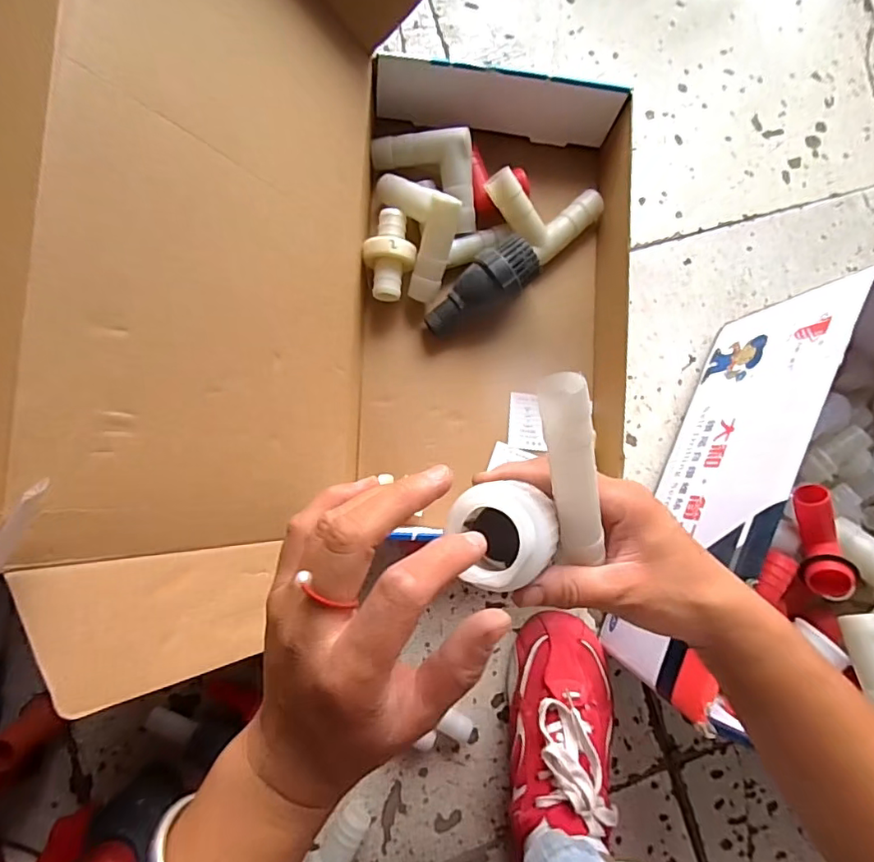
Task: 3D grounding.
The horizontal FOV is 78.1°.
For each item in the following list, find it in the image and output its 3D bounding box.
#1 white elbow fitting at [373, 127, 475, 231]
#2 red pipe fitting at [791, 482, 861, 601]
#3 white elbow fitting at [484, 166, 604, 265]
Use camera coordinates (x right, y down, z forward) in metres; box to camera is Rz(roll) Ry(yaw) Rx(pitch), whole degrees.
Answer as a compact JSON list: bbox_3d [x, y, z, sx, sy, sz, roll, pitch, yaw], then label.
[{"bbox_3d":[0.002,-0.245,0.499,0.121,0.033,0.072,41,82,-3],"label":"white elbow fitting"},{"bbox_3d":[0.301,0.092,0.426,0.033,0.041,0.096,-15,88,-9],"label":"red pipe fitting"},{"bbox_3d":[0.103,-0.222,0.524,0.091,0.057,0.089,-43,93,-9],"label":"white elbow fitting"}]

